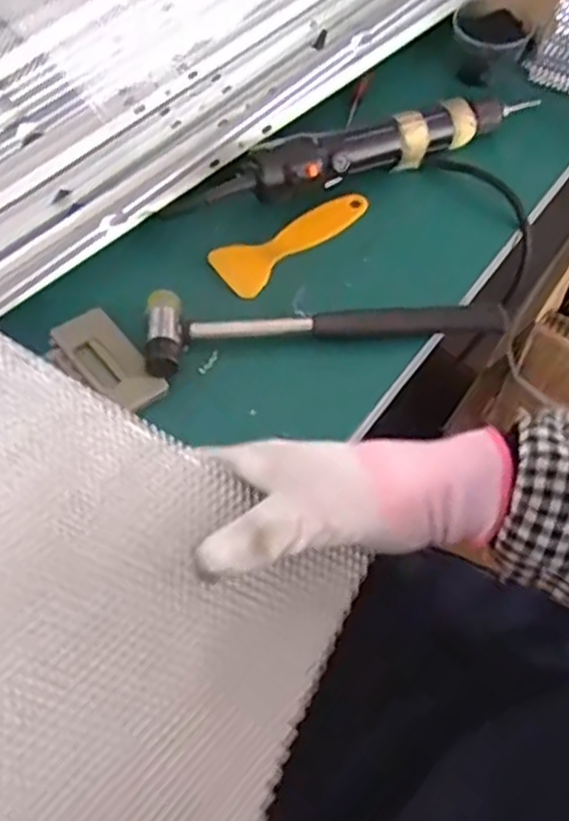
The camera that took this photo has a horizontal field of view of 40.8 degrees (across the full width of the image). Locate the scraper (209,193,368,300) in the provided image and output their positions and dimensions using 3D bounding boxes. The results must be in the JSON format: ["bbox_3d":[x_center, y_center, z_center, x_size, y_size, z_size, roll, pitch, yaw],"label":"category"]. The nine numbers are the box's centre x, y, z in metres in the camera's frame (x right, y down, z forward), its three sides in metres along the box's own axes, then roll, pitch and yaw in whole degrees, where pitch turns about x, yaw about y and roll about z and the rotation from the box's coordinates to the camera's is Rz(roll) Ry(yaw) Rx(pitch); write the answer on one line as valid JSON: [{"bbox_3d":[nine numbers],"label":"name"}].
[{"bbox_3d":[0.006,-0.134,0.580,0.129,0.005,0.045,-37,67,-18],"label":"scraper"}]

